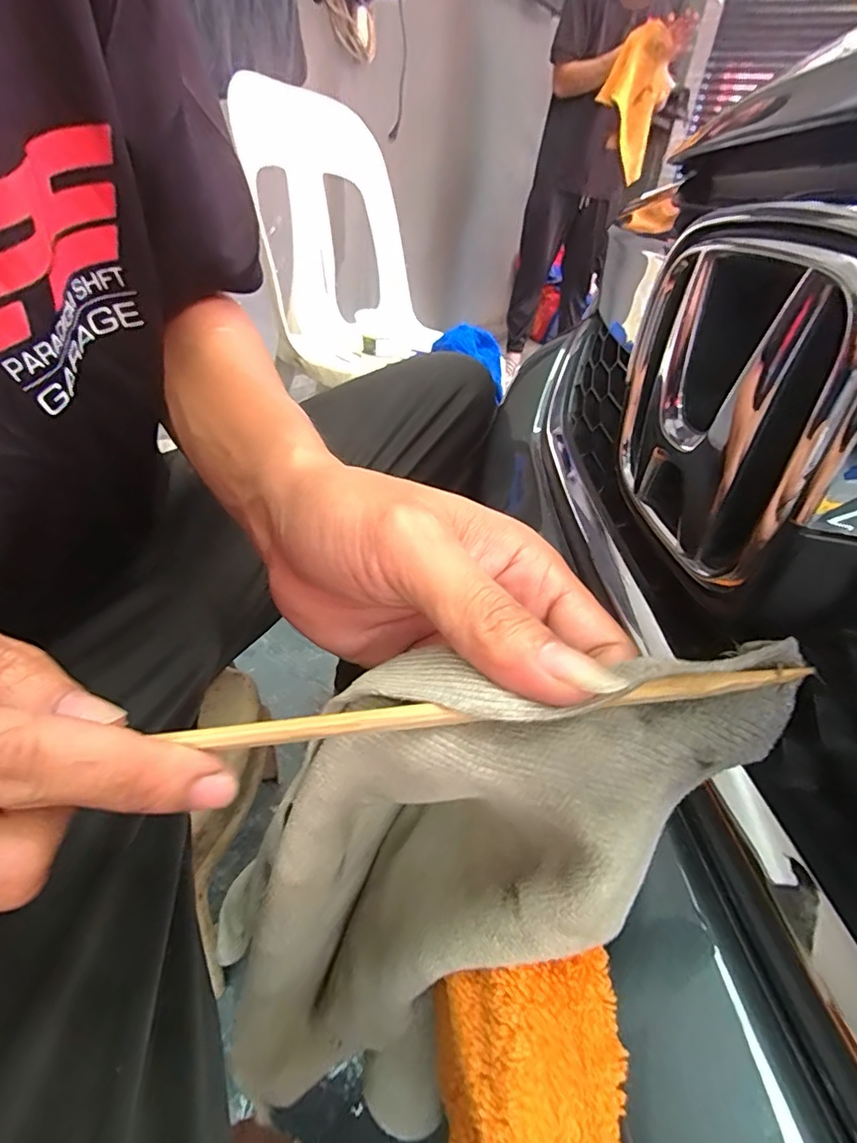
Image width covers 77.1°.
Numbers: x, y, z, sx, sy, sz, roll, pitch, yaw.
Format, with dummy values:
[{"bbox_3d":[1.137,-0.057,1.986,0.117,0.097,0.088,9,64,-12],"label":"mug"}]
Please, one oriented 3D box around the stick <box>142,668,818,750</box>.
[{"bbox_3d":[0.017,0.037,0.147,0.170,0.008,0.005,-6,38,0],"label":"stick"}]

